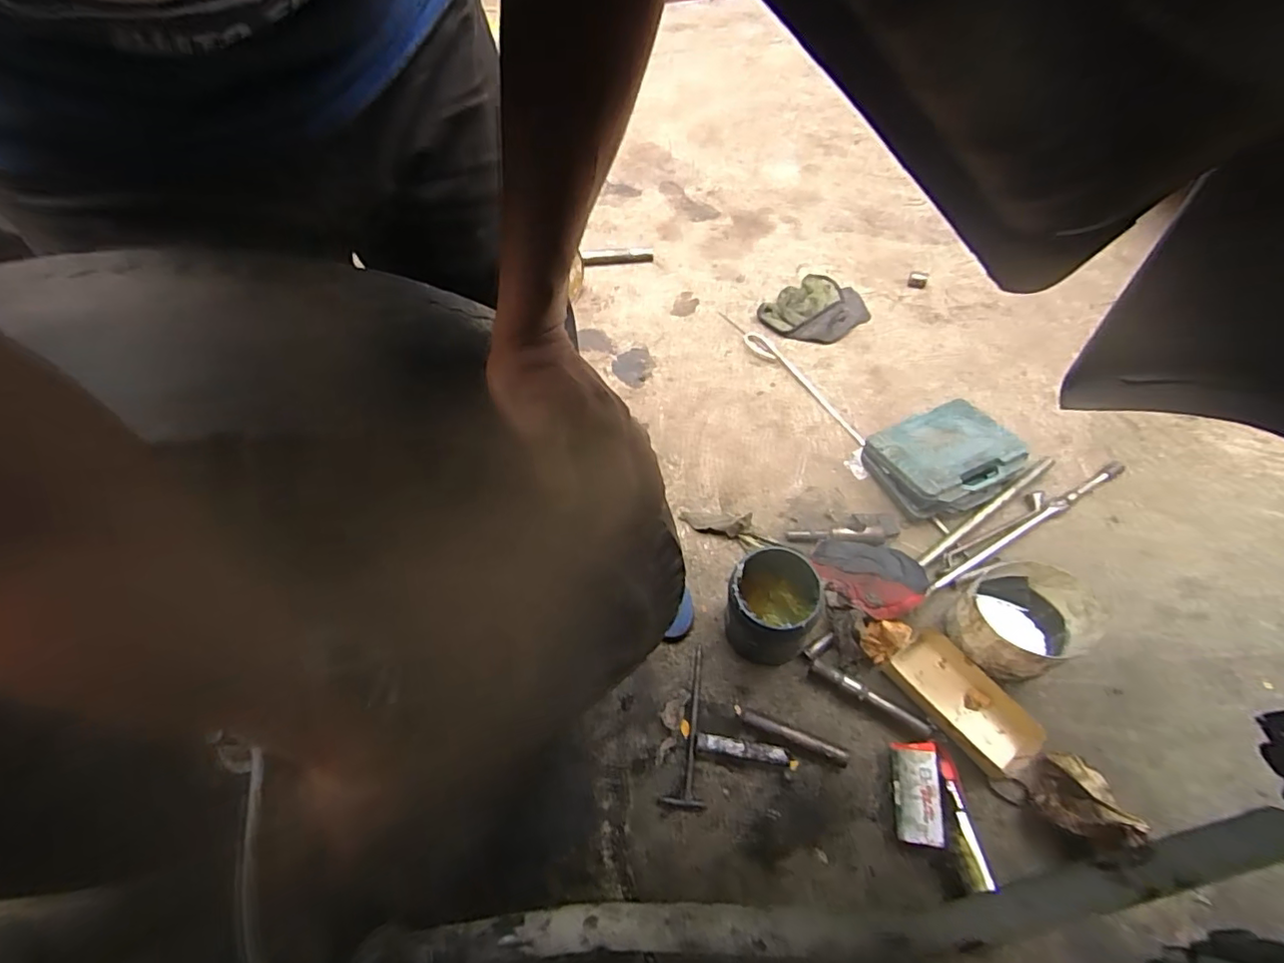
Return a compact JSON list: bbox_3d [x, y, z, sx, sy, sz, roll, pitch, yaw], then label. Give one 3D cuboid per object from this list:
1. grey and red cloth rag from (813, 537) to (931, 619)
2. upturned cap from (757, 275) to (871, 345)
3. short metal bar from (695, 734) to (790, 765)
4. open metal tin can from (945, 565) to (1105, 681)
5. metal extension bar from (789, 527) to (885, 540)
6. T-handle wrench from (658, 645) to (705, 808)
[{"bbox_3d":[0.386,0.165,0.965,0.181,0.056,0.144,6,59,8],"label":"grey and red cloth rag"},{"bbox_3d":[0.400,-0.405,1.323,0.210,0.055,0.193,-36,63,-17],"label":"upturned cap"},{"bbox_3d":[0.151,0.406,0.859,0.138,0.025,0.025,6,59,8],"label":"short metal bar"},{"bbox_3d":[0.574,0.212,0.881,0.166,0.140,0.163,-2,58,3],"label":"open metal tin can"},{"bbox_3d":[0.351,0.095,1.032,0.162,0.028,0.032,0,58,4],"label":"metal extension bar"},{"bbox_3d":[0.081,0.378,0.891,0.059,0.013,0.235,8,59,9],"label":"T-handle wrench"}]

